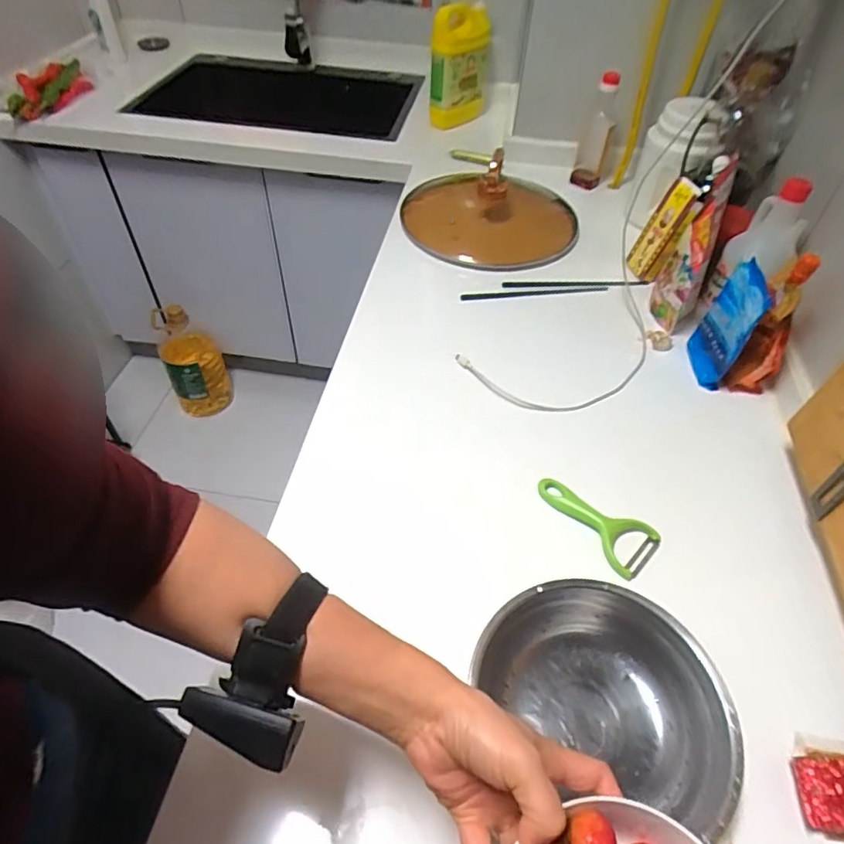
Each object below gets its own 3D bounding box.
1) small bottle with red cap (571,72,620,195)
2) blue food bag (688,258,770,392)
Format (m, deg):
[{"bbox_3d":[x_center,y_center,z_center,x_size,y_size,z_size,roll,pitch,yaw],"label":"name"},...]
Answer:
[{"bbox_3d":[0.323,-0.533,1.030,0.053,0.200,0.050,16,49,10],"label":"small bottle with red cap"},{"bbox_3d":[0.384,-0.123,0.709,0.036,0.147,0.079,12,49,7],"label":"blue food bag"}]

